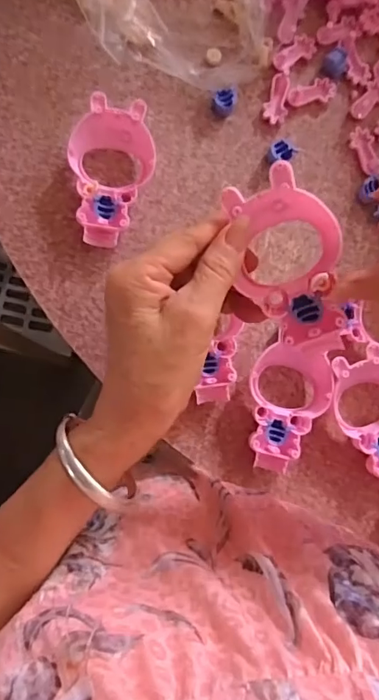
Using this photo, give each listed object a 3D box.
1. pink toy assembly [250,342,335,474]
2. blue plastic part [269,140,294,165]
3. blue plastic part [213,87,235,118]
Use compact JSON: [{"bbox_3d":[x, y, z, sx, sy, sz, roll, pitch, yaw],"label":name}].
[{"bbox_3d":[0.073,0.042,0.358,0.059,0.021,0.088,0,87,-6],"label":"pink toy assembly"},{"bbox_3d":[0.069,-0.152,0.375,0.017,0.015,0.014,-8,88,-7],"label":"blue plastic part"},{"bbox_3d":[0.027,-0.192,0.373,0.016,0.015,0.017,0,87,-6],"label":"blue plastic part"}]

